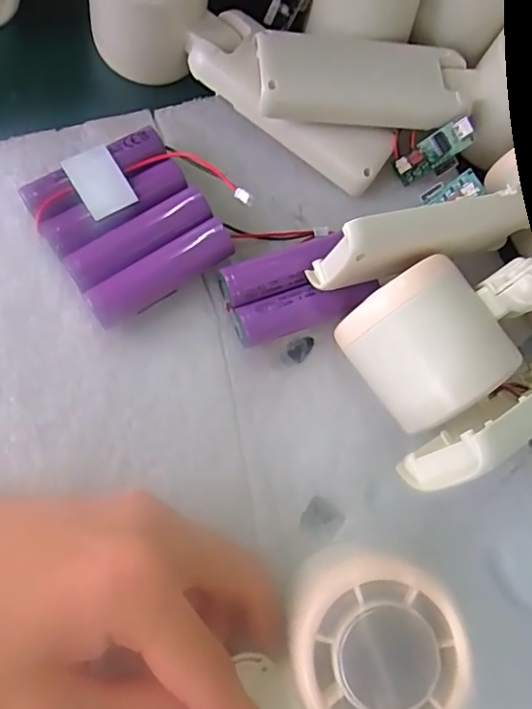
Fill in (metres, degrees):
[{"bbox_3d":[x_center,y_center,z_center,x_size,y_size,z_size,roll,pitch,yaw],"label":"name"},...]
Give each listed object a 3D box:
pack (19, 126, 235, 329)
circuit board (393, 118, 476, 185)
[{"bbox_3d":[-0.059,-0.057,0.241,0.064,0.015,0.067,-32,79,-13],"label":"pack"},{"bbox_3d":[0.082,-0.098,0.271,0.039,0.005,0.015,-31,110,17],"label":"circuit board"}]

